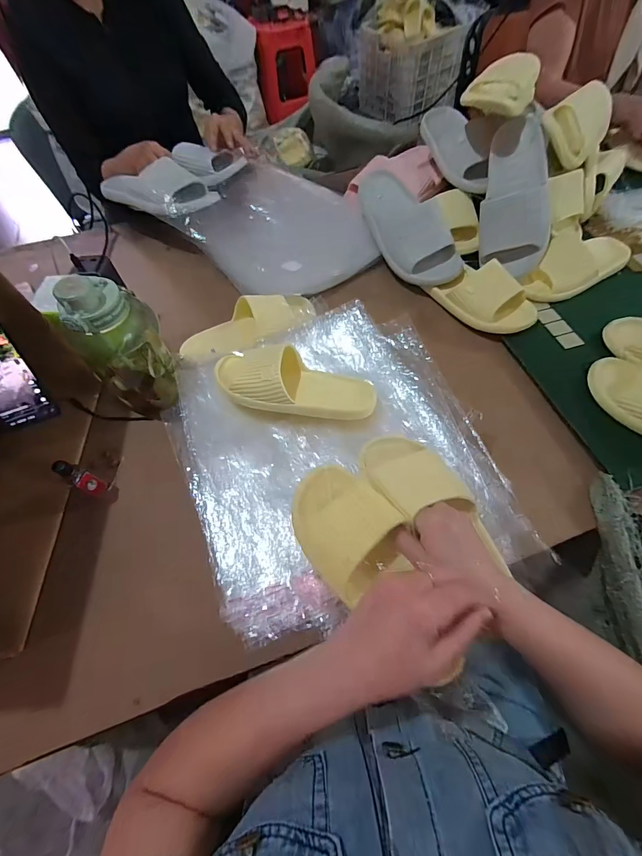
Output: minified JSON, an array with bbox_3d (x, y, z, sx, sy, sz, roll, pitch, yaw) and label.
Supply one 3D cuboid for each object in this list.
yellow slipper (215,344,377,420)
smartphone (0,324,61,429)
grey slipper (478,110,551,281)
[{"bbox_3d":[-0.036,-0.066,0.527,0.249,0.065,0.101,12,63,-4],"label":"yellow slipper"},{"bbox_3d":[-0.445,-0.070,0.497,0.068,0.156,0.009,-27,42,-23],"label":"smartphone"},{"bbox_3d":[0.349,-0.413,0.636,0.111,0.067,0.265,1,89,5],"label":"grey slipper"}]

